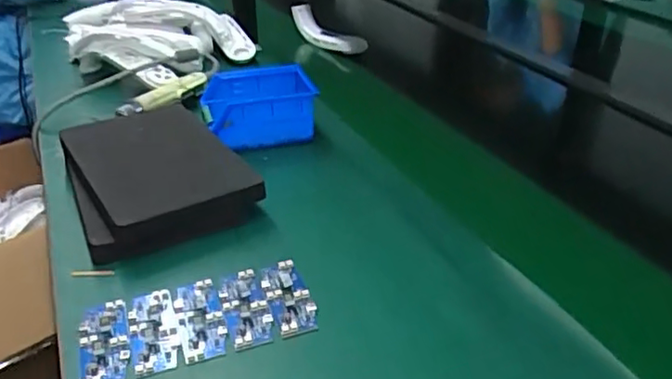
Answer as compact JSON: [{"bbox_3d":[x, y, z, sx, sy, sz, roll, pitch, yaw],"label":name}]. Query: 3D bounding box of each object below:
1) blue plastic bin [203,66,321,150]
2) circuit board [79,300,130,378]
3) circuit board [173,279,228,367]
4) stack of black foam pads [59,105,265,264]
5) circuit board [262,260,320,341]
[{"bbox_3d":[-0.102,-0.107,0.794,0.144,0.073,0.108,-4,31,-5],"label":"blue plastic bin"},{"bbox_3d":[-0.185,0.122,0.489,0.037,0.009,0.091,-10,33,-15],"label":"circuit board"},{"bbox_3d":[-0.114,0.107,0.512,0.036,0.004,0.092,-10,33,-15],"label":"circuit board"},{"bbox_3d":[-0.208,-0.024,0.672,0.166,0.057,0.248,-19,36,-27],"label":"stack of black foam pads"},{"bbox_3d":[-0.041,0.094,0.532,0.035,0.006,0.090,-11,33,-18],"label":"circuit board"}]

